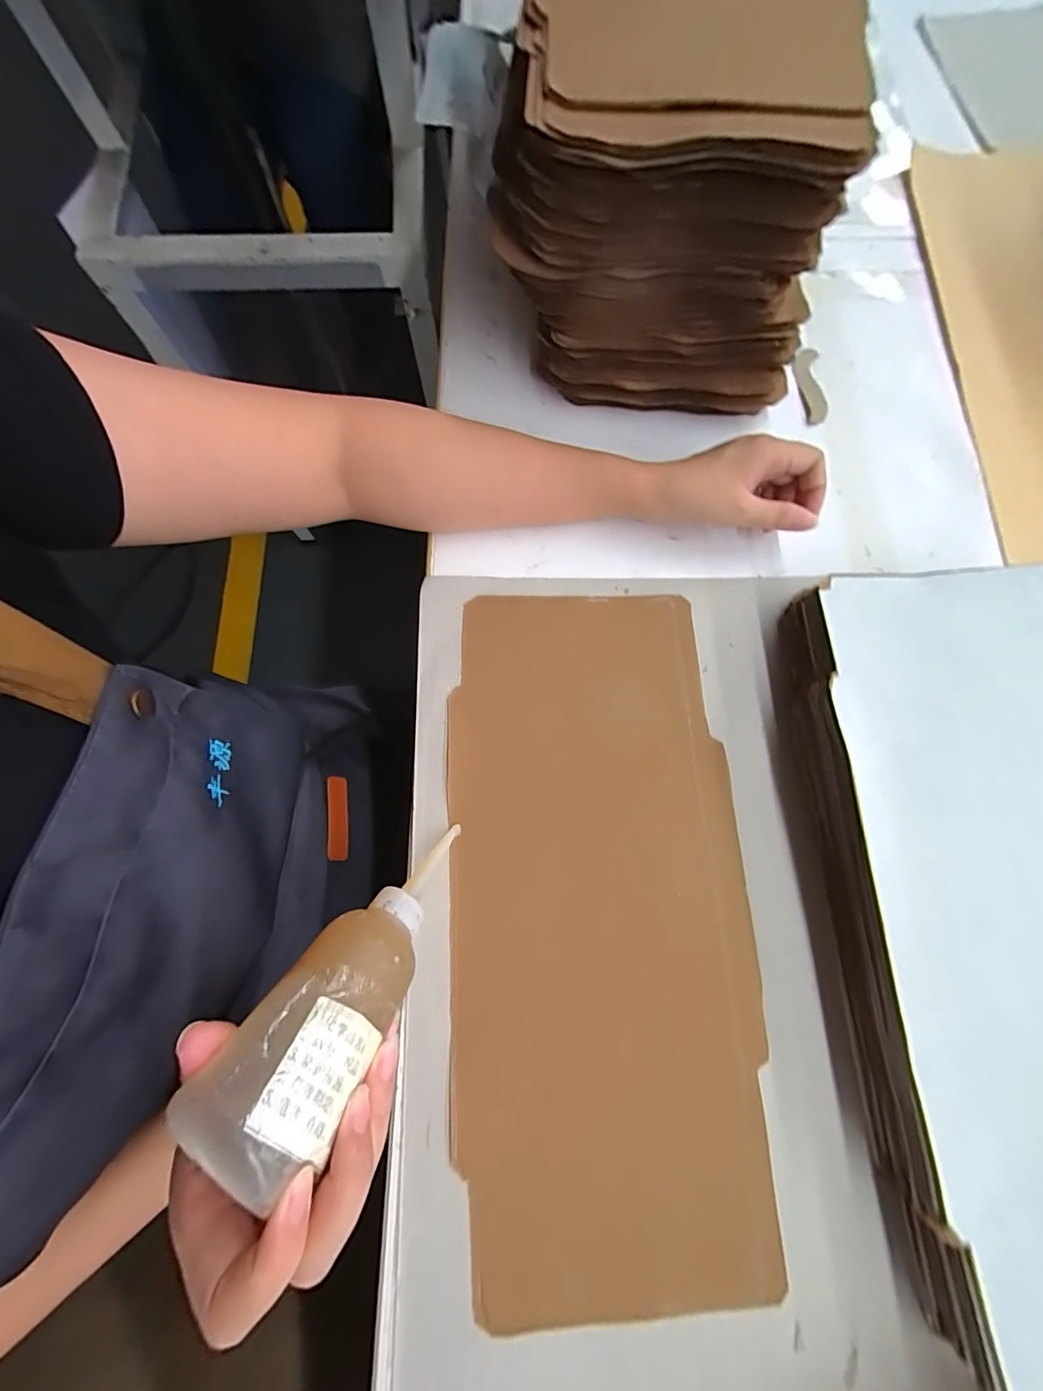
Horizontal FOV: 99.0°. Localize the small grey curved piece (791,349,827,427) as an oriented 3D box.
[{"bbox_3d":[0.260,-0.277,0.403,0.026,0.012,0.078,-1,77,-1],"label":"small grey curved piece"}]

